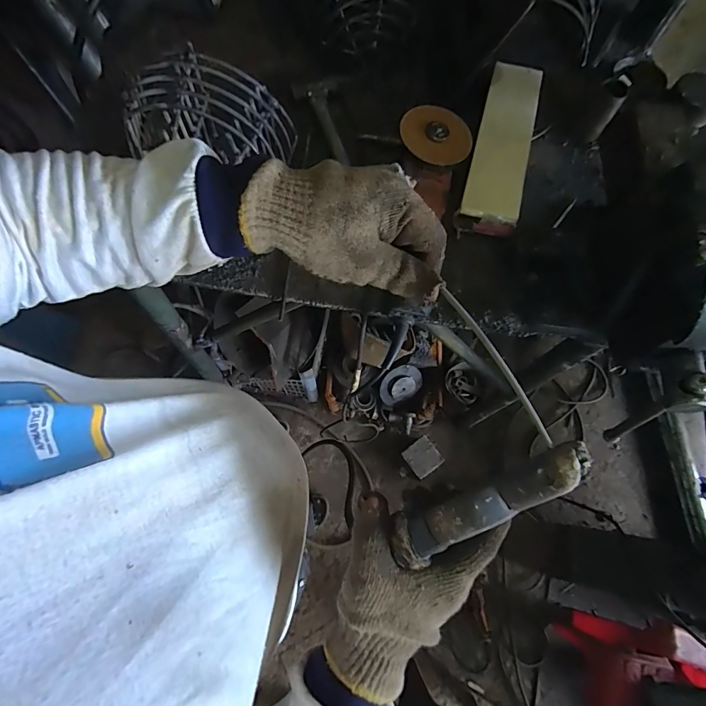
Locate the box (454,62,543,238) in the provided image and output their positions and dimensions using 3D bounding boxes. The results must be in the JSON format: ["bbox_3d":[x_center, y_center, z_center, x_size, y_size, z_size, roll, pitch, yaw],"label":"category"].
[{"bbox_3d":[0.221,-0.307,0.588,0.078,0.034,0.305,17,71,3],"label":"box"}]

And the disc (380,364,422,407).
[{"bbox_3d":[0.152,0.102,1.270,0.146,0.028,0.121,-35,113,-2],"label":"disc"}]

